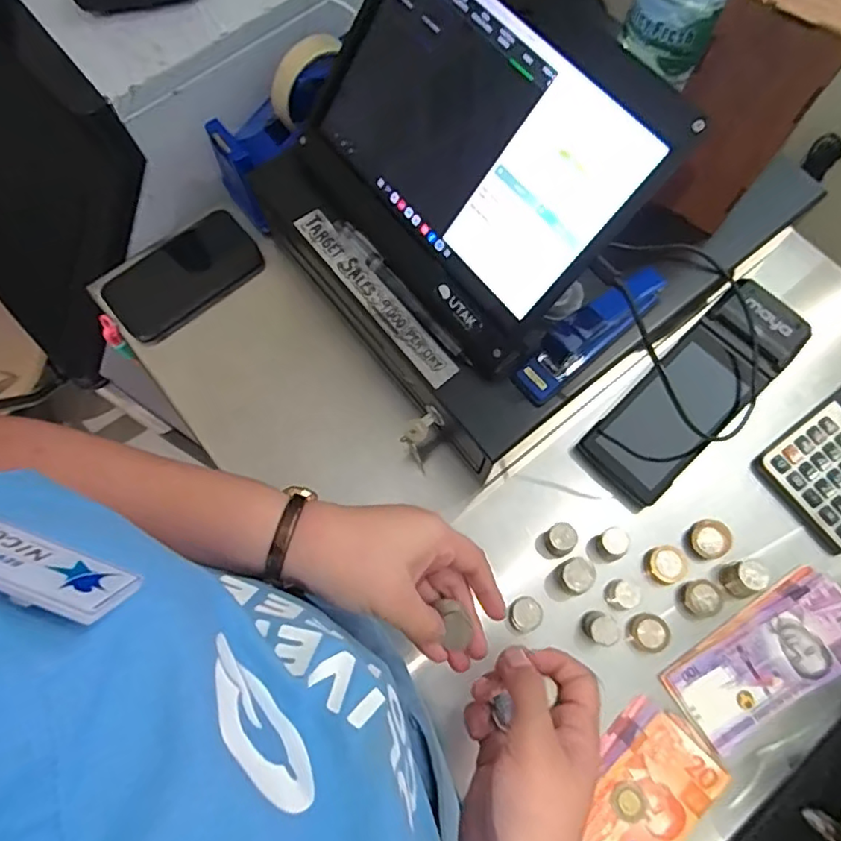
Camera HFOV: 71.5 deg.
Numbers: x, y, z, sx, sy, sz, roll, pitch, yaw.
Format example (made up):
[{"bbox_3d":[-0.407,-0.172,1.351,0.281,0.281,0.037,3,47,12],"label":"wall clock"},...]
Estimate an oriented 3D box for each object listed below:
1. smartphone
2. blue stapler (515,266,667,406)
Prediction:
[{"bbox_3d":[-0.234,-0.144,0.579,0.146,0.011,0.079,-37,86,-12],"label":"smartphone"},{"bbox_3d":[0.129,-0.068,0.438,0.135,0.045,0.030,-39,76,-10],"label":"blue stapler"}]

